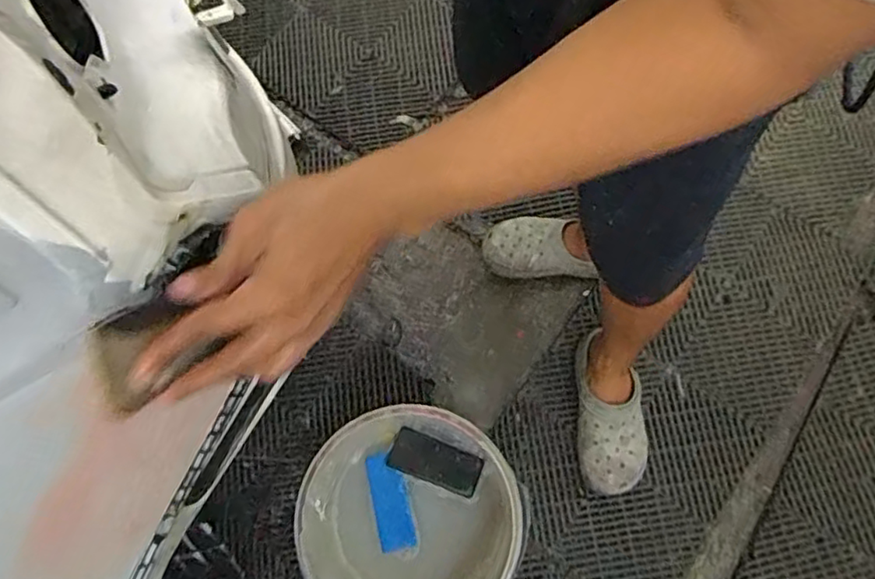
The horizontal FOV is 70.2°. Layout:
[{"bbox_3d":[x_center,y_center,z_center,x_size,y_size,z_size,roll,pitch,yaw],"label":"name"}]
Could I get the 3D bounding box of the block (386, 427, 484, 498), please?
[{"bbox_3d":[-0.004,0.275,0.993,0.144,0.017,0.065,20,75,10],"label":"block"}]

